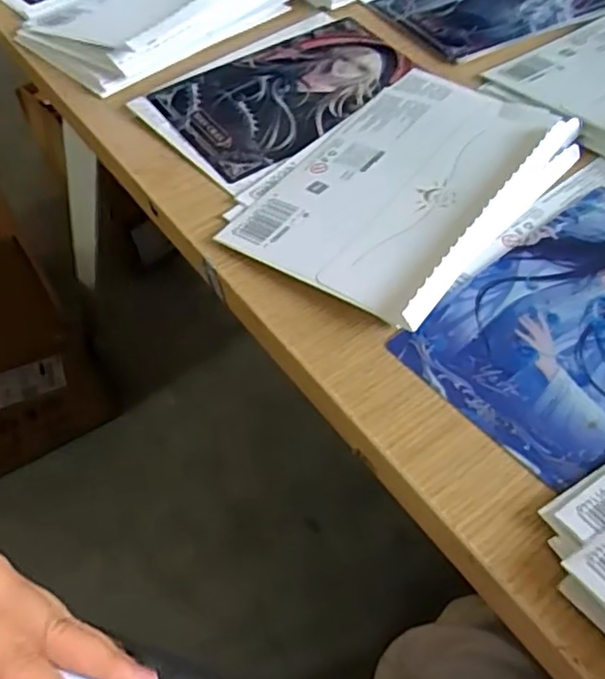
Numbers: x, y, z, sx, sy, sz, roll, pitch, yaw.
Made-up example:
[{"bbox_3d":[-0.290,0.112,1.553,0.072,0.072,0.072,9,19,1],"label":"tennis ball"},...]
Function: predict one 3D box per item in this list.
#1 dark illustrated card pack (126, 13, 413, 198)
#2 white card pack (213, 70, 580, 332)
[{"bbox_3d":[-0.014,-0.173,0.439,0.188,0.010,0.112,-39,61,-23],"label":"dark illustrated card pack"},{"bbox_3d":[0.059,-0.097,0.369,0.135,0.021,0.198,33,62,24],"label":"white card pack"}]

